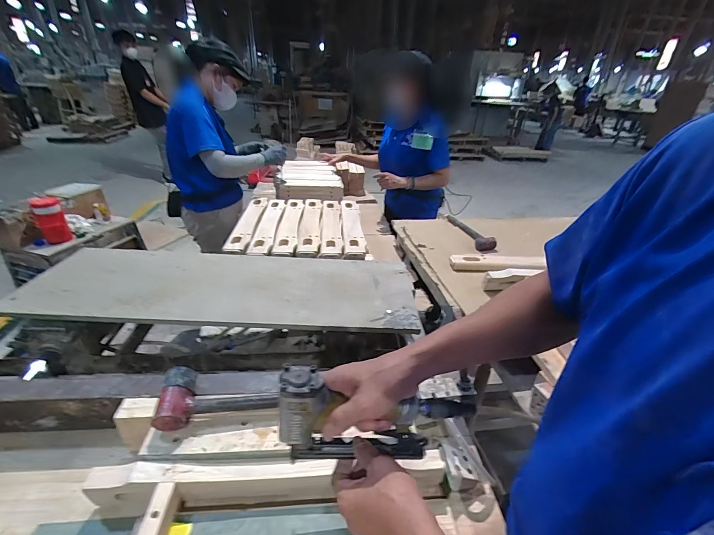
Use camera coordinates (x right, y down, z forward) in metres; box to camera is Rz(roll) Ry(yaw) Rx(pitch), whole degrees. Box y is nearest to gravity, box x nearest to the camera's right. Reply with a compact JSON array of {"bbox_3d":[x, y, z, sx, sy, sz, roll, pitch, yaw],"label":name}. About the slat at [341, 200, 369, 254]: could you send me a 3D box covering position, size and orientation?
[{"bbox_3d":[-0.016,-0.161,1.263,0.072,0.024,0.458,1,29,-5],"label":"slat"}]

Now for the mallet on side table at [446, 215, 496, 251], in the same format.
[{"bbox_3d":[0.460,-0.148,1.401,0.088,0.049,0.324,0,29,-7],"label":"mallet on side table"}]

